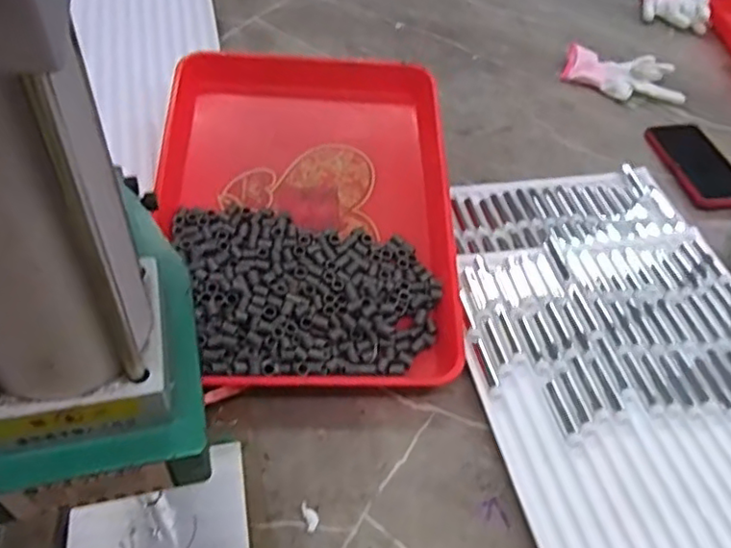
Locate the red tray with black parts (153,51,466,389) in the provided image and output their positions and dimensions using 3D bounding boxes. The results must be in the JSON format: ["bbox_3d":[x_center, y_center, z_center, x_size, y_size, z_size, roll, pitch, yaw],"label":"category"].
[{"bbox_3d":[-0.060,-0.076,0.650,0.295,0.057,0.402,1,57,-9],"label":"red tray with black parts"}]

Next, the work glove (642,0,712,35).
[{"bbox_3d":[0.557,-0.496,1.133,0.109,0.034,0.172,15,48,10],"label":"work glove"}]

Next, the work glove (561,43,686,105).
[{"bbox_3d":[0.391,-0.311,0.955,0.170,0.032,0.109,12,48,8],"label":"work glove"}]

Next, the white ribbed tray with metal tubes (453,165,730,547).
[{"bbox_3d":[0.268,0.110,0.573,0.322,0.018,0.601,-8,48,-10],"label":"white ribbed tray with metal tubes"}]

